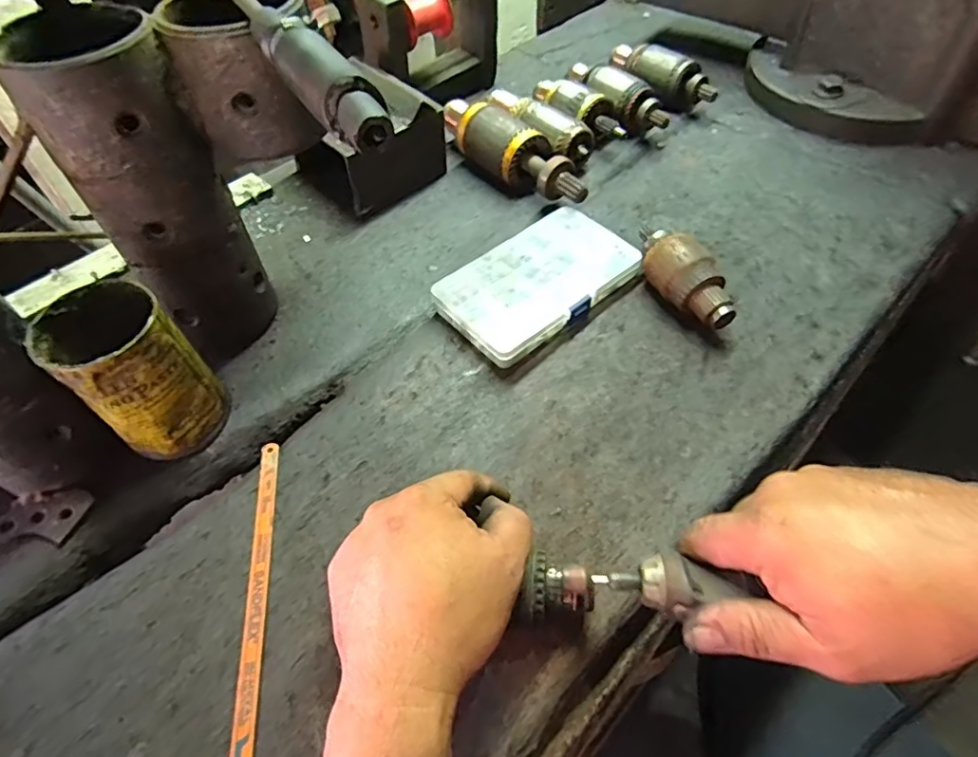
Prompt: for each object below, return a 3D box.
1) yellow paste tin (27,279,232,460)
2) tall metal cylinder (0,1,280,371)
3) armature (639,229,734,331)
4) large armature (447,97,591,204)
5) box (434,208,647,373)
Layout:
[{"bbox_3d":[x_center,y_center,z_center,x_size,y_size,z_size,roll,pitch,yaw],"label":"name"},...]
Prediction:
[{"bbox_3d":[-0.243,-0.001,0.398,0.074,0.116,0.072,-2,53,2],"label":"yellow paste tin"},{"bbox_3d":[-0.234,-0.123,0.415,0.087,0.232,0.089,-37,60,-23],"label":"tall metal cylinder"},{"bbox_3d":[0.166,-0.089,0.491,0.047,0.050,0.120,-21,55,-13],"label":"armature"},{"bbox_3d":[0.024,-0.238,0.597,0.059,0.063,0.205,-35,59,-21],"label":"large armature"},{"bbox_3d":[0.044,-0.086,0.505,0.176,0.030,0.101,-39,60,-23],"label":"box"}]

